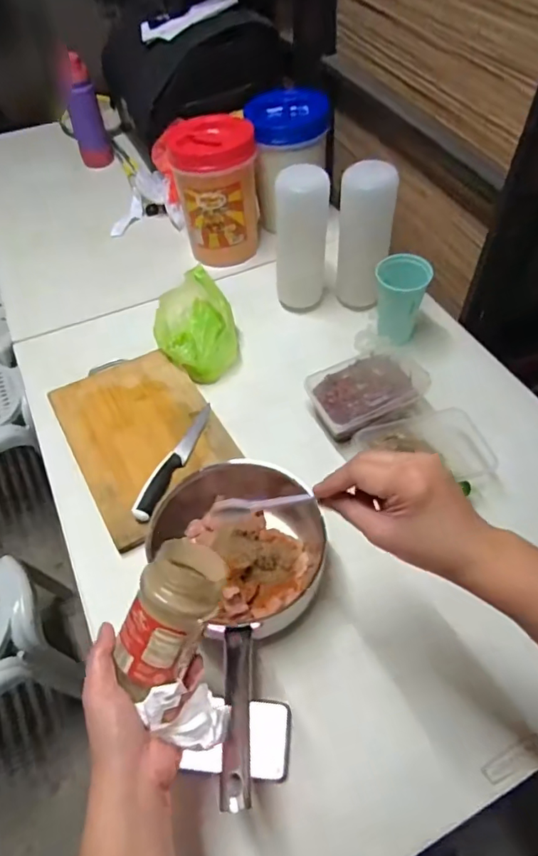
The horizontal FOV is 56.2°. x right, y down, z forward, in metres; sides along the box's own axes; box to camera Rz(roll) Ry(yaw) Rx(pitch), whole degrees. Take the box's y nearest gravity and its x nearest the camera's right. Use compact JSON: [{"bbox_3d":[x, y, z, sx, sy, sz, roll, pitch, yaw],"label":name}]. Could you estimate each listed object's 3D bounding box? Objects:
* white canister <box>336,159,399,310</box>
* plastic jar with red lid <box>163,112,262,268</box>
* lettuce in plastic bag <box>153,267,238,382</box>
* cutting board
[{"bbox_3d":[0.155,-0.290,0.827,0.088,0.242,0.077,6,54,6],"label":"white canister"},{"bbox_3d":[-0.102,-0.463,1.005,0.163,0.256,0.149,-3,54,0],"label":"plastic jar with red lid"},{"bbox_3d":[-0.131,-0.187,0.883,0.139,0.118,0.182,-15,55,-9],"label":"lettuce in plastic bag"},{"bbox_3d":[-0.193,0.001,0.783,0.216,0.019,0.323,-27,57,-17],"label":"cutting board"}]

